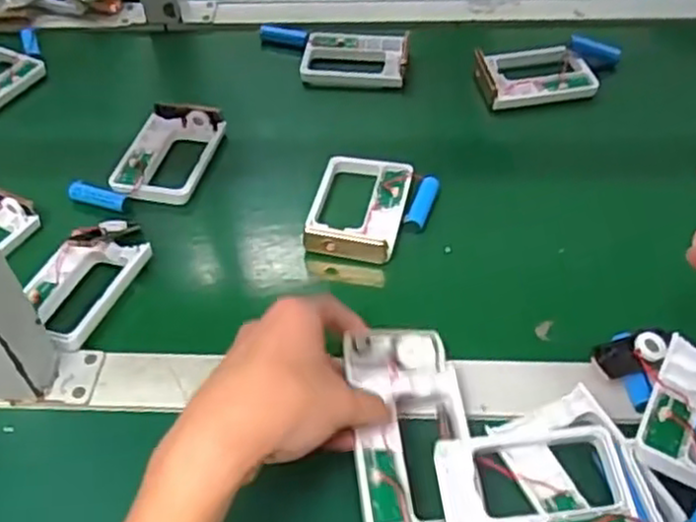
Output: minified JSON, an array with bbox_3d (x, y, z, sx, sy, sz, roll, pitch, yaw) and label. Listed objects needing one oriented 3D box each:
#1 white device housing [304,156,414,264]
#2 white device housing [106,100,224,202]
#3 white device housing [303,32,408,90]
[{"bbox_3d":[0.009,-0.040,0.553,0.070,0.027,0.094,6,50,10],"label":"white device housing"},{"bbox_3d":[-0.146,-0.089,0.603,0.069,0.023,0.108,7,51,12],"label":"white device housing"},{"bbox_3d":[0.007,-0.188,0.686,0.097,0.023,0.065,1,50,7],"label":"white device housing"}]

